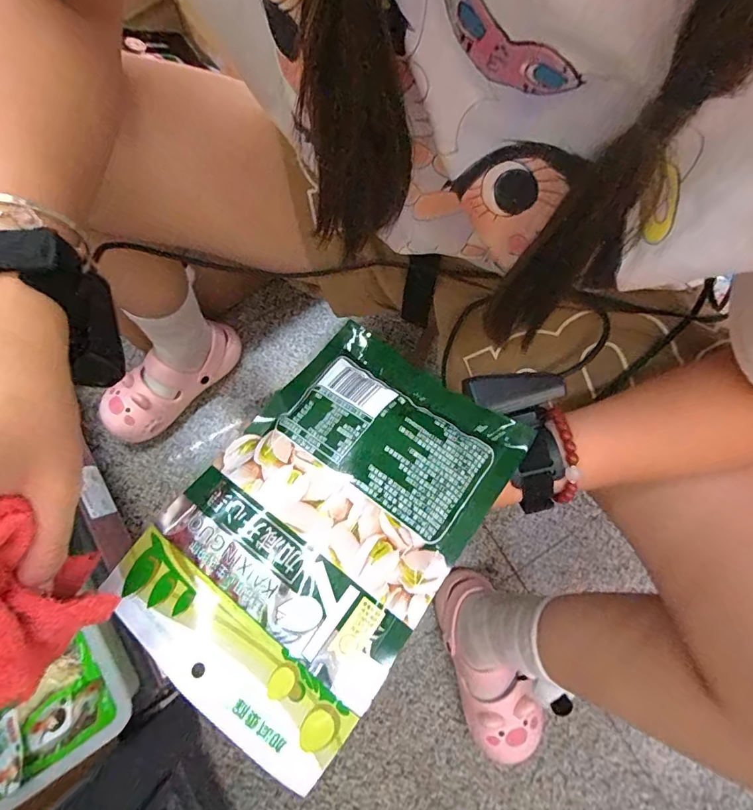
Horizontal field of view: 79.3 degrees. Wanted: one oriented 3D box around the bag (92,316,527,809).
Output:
[{"bbox_3d":[-0.032,0.067,0.289,0.162,0.043,0.240,35,76,9],"label":"bag"}]

